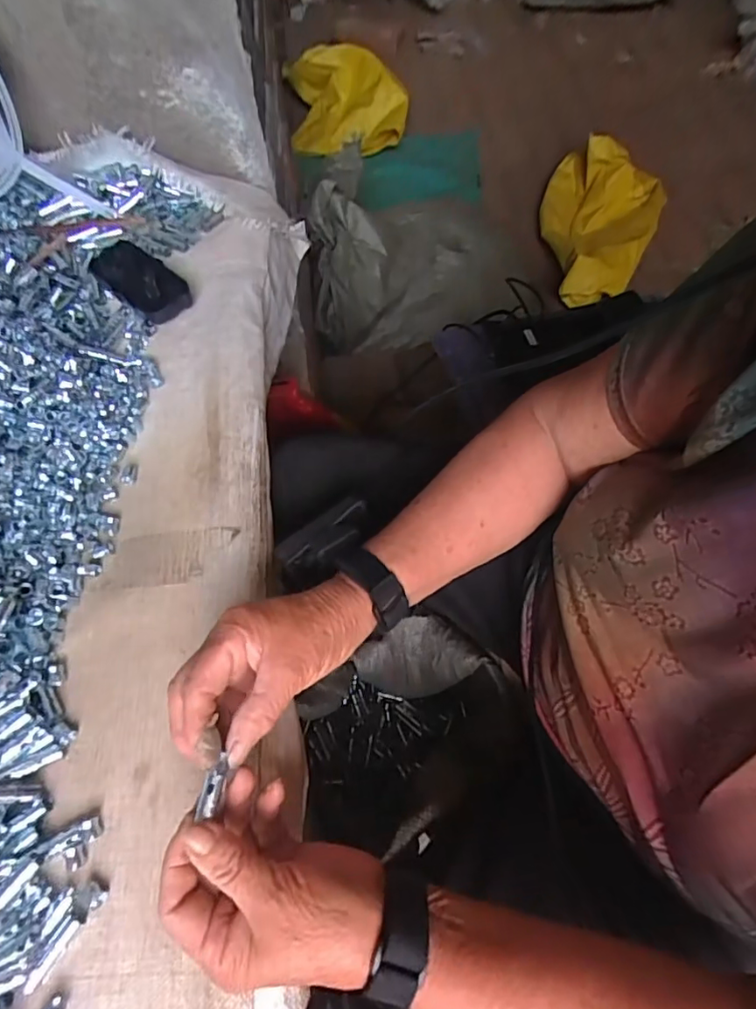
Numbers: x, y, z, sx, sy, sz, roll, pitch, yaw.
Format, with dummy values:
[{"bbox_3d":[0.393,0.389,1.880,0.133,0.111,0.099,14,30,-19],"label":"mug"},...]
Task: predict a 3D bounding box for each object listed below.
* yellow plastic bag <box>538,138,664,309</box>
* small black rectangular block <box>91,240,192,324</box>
[{"bbox_3d":[0.552,-0.720,1.388,0.298,0.162,0.477,22,67,11],"label":"yellow plastic bag"},{"bbox_3d":[-0.231,-0.219,0.526,0.059,0.016,0.112,-42,71,-17],"label":"small black rectangular block"}]

